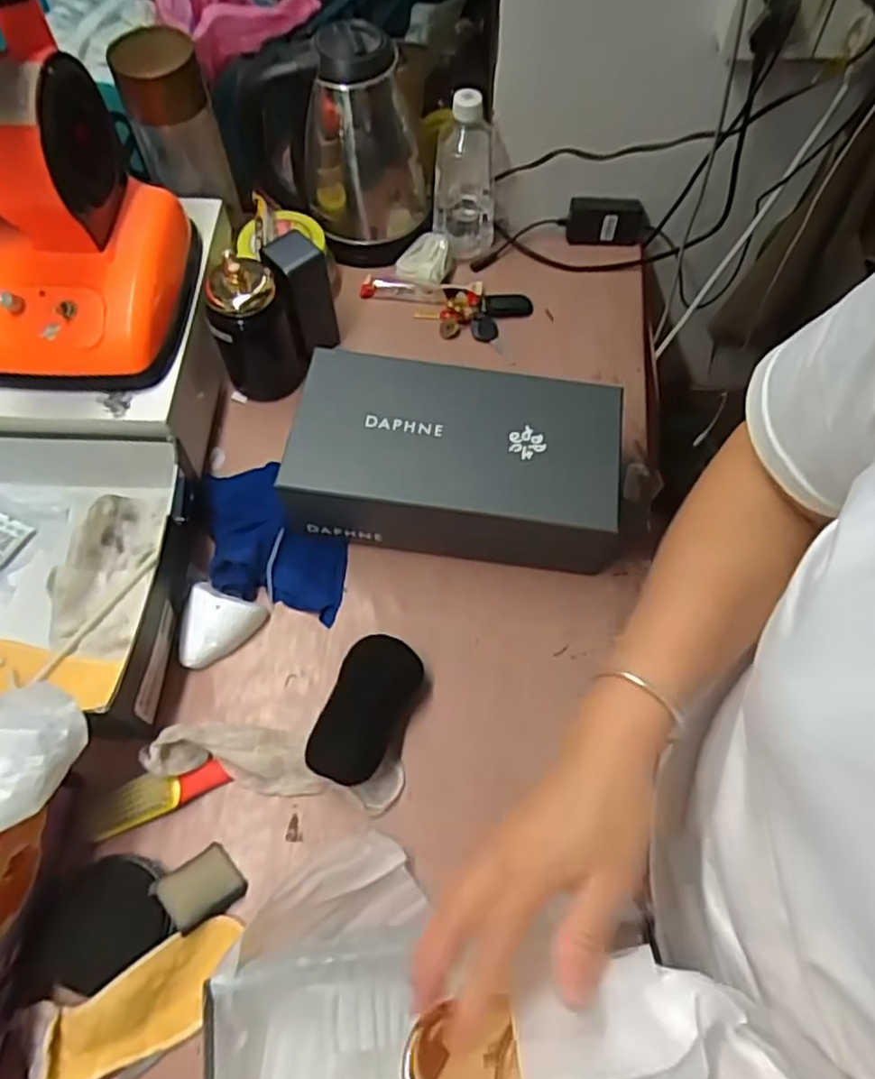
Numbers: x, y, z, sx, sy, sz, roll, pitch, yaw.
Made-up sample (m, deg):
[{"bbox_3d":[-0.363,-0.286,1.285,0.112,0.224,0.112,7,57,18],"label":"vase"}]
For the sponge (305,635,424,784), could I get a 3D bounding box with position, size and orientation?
[{"bbox_3d":[-0.063,0.147,0.621,0.061,0.037,0.125,24,65,11],"label":"sponge"}]

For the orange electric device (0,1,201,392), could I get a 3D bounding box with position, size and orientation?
[{"bbox_3d":[-0.334,-0.268,0.606,0.175,0.201,0.193,2,63,0],"label":"orange electric device"}]

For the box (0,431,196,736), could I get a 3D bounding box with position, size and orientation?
[{"bbox_3d":[-0.393,0.029,0.639,0.327,0.090,0.247,4,63,1],"label":"box"}]

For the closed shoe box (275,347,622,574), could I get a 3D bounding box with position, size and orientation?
[{"bbox_3d":[0.018,-0.070,0.688,0.289,0.120,0.146,7,63,2],"label":"closed shoe box"}]

